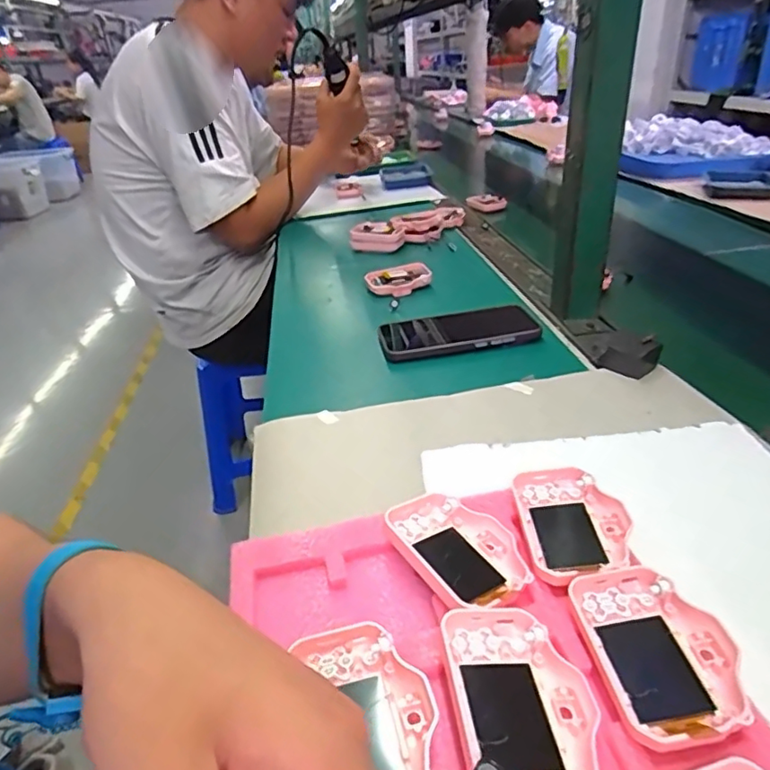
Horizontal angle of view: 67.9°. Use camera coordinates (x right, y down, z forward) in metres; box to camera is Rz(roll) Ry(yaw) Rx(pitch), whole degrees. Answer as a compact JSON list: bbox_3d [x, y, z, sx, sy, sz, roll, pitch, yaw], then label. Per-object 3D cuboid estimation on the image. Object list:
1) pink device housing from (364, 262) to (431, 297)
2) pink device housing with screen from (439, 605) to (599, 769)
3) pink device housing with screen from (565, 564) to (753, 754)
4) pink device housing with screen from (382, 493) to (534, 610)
[{"bbox_3d":[0.018,-0.138,0.749,0.081,0.026,0.060,-8,30,-6],"label":"pink device housing"},{"bbox_3d":[0.061,0.138,0.254,0.058,0.013,0.087,-9,30,-8],"label":"pink device housing with screen"},{"bbox_3d":[0.129,0.122,0.269,0.058,0.015,0.085,-8,30,-6],"label":"pink device housing with screen"},{"bbox_3d":[0.041,0.093,0.331,0.061,0.012,0.082,-23,35,-30],"label":"pink device housing with screen"}]

